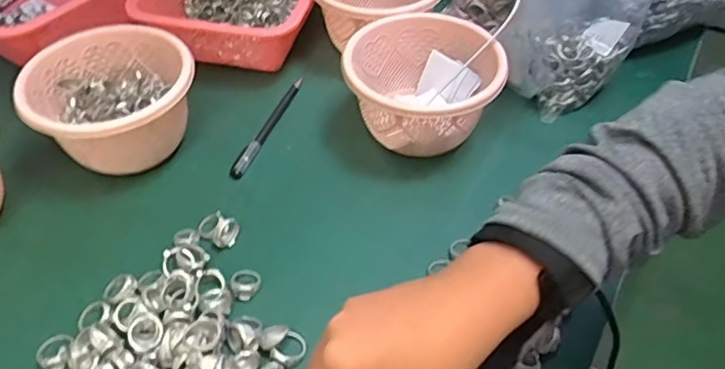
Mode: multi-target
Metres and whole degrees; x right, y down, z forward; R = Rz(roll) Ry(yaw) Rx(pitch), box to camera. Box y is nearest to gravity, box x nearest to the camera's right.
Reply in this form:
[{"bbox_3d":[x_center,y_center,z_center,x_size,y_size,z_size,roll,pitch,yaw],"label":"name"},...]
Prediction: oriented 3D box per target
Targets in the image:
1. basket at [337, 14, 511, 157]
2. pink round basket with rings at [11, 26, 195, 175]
[{"bbox_3d":[0.057,-0.086,0.545,0.139,0.090,0.138,1,49,-1],"label":"basket"},{"bbox_3d":[-0.230,-0.074,0.533,0.142,0.085,0.130,1,49,-1],"label":"pink round basket with rings"}]

